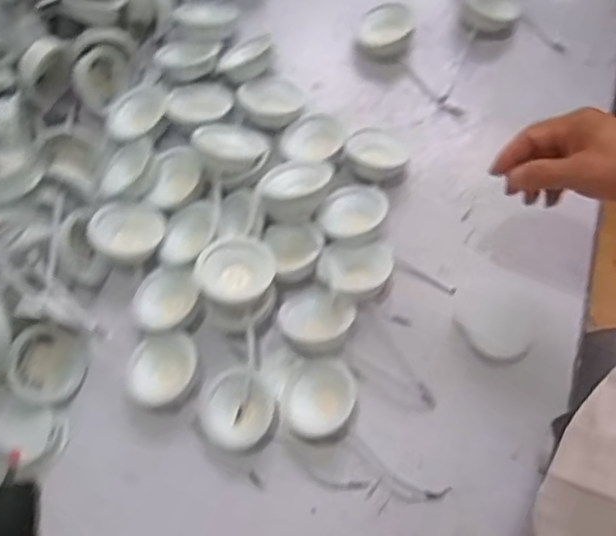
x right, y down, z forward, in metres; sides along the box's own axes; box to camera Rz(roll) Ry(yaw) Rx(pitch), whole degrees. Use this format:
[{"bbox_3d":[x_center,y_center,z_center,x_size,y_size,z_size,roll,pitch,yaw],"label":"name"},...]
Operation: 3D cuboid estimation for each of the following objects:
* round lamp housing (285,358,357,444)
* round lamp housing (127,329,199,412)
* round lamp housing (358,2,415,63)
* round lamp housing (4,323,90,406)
[{"bbox_3d":[0.014,0.123,0.586,0.059,0.024,0.077,24,74,9],"label":"round lamp housing"},{"bbox_3d":[-0.141,0.097,0.603,0.064,0.026,0.073,20,73,8],"label":"round lamp housing"},{"bbox_3d":[0.089,-0.267,0.714,0.060,0.033,0.061,-1,71,2],"label":"round lamp housing"},{"bbox_3d":[-0.247,0.091,0.591,0.071,0.022,0.068,32,60,-24],"label":"round lamp housing"}]

